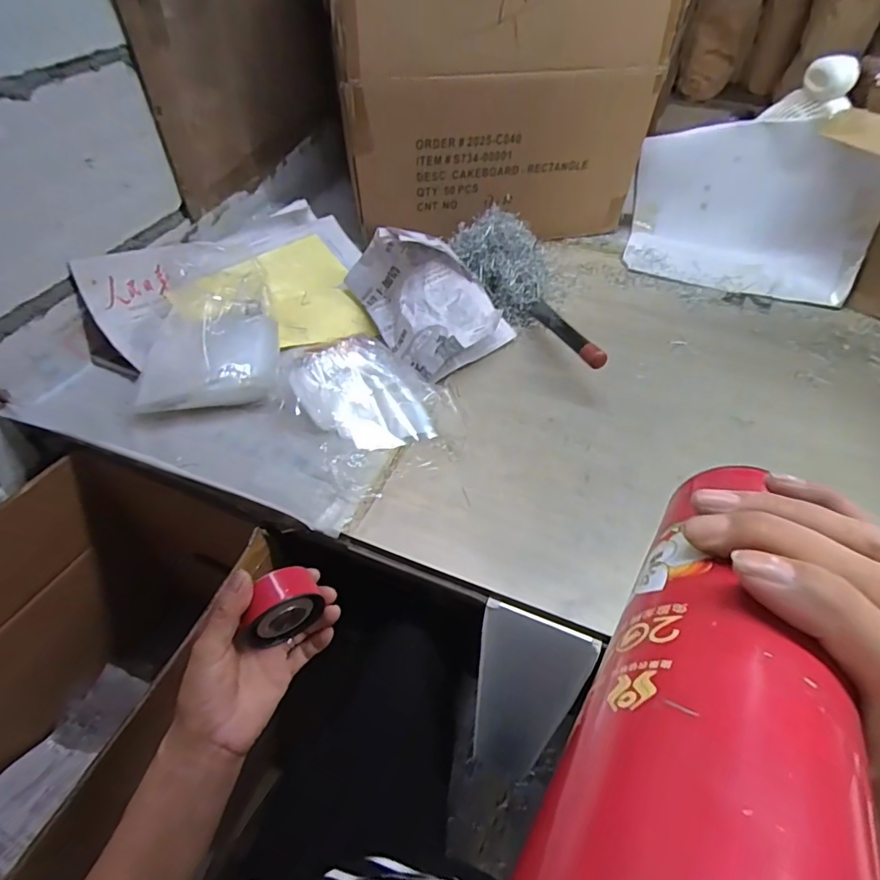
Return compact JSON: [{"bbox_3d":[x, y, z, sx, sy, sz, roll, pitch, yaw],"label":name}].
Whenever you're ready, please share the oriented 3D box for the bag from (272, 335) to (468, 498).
[{"bbox_3d":[-0.095,-0.056,0.684,0.201,0.035,0.267,-29,55,-26],"label":"bag"}]

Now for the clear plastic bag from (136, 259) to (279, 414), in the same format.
[{"bbox_3d":[-0.330,-0.169,0.731,0.185,0.065,0.310,-5,48,-7],"label":"clear plastic bag"}]

